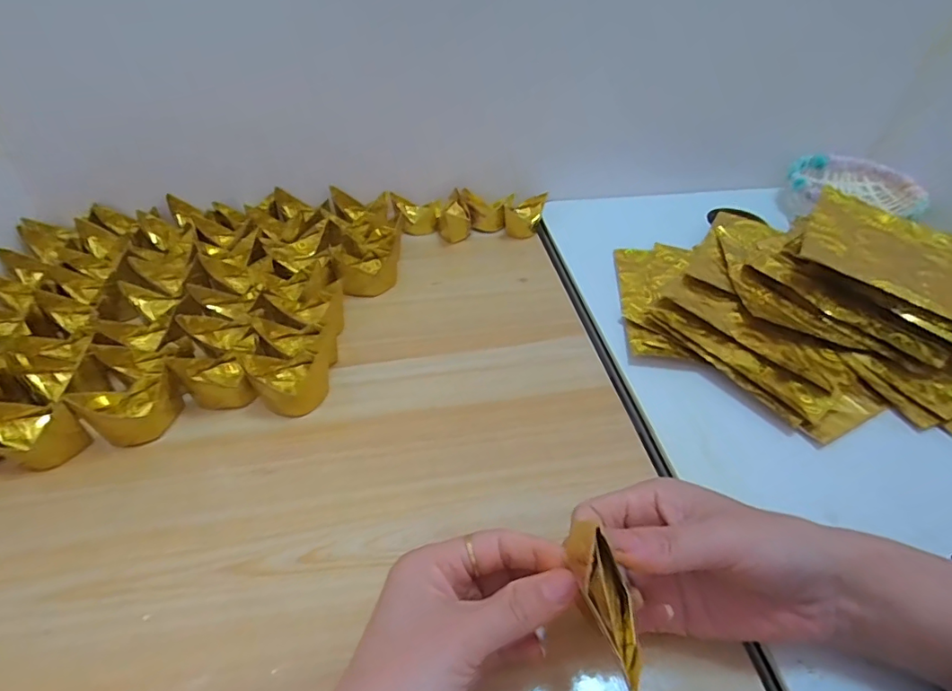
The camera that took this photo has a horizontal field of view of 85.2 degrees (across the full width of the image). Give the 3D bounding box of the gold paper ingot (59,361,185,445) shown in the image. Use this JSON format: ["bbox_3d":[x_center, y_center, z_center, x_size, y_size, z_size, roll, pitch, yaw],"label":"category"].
[{"bbox_3d":[-0.222,0.039,0.338,0.054,0.040,0.036,-32,52,-29],"label":"gold paper ingot"}]

